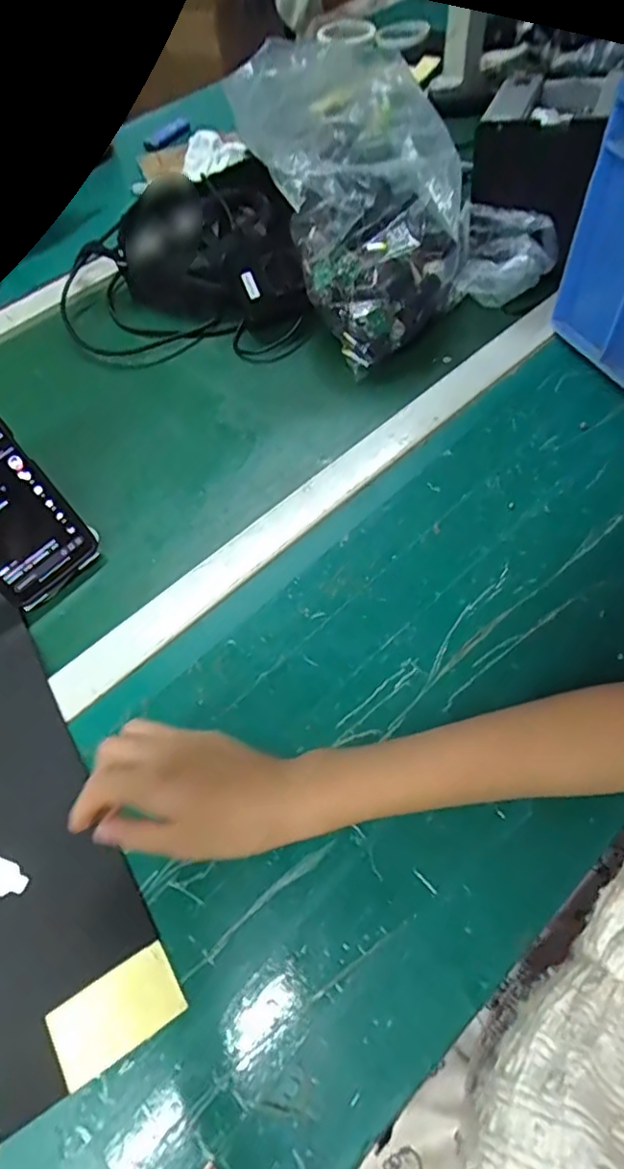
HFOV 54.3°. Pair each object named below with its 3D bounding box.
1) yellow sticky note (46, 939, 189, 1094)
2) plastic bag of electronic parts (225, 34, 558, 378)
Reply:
[{"bbox_3d":[-0.110,0.243,0.345,0.070,0.004,0.040,-30,63,-13],"label":"yellow sticky note"},{"bbox_3d":[0.053,-0.397,0.600,0.226,0.180,0.324,-34,64,-16],"label":"plastic bag of electronic parts"}]

